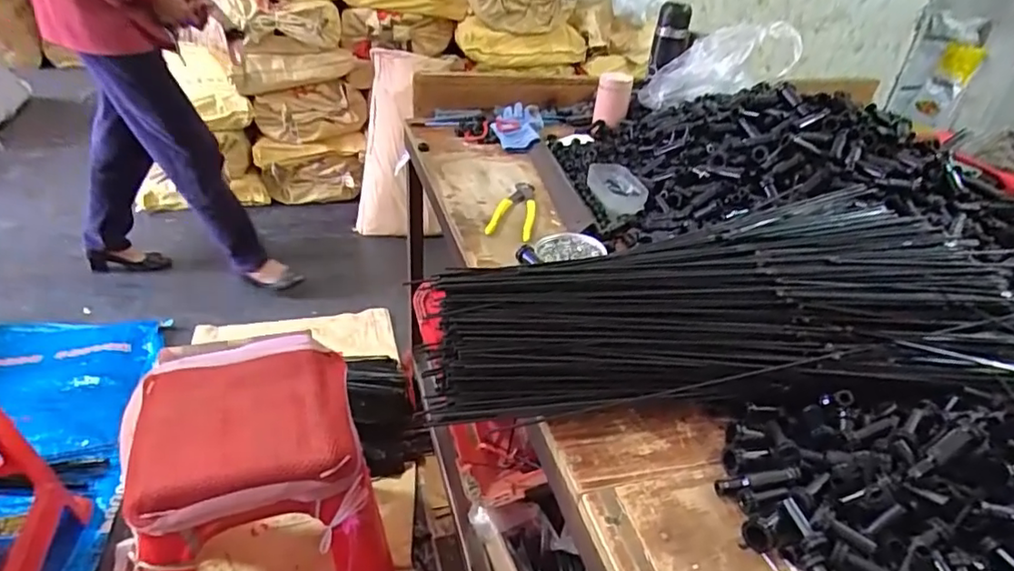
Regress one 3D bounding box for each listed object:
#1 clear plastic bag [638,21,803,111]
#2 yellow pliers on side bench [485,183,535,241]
[{"bbox_3d":[0.378,-0.401,1.099,0.289,0.104,0.066,-15,27,30],"label":"clear plastic bag"},{"bbox_3d":[0.018,-0.113,0.876,0.060,0.015,0.171,11,33,8],"label":"yellow pliers on side bench"}]

